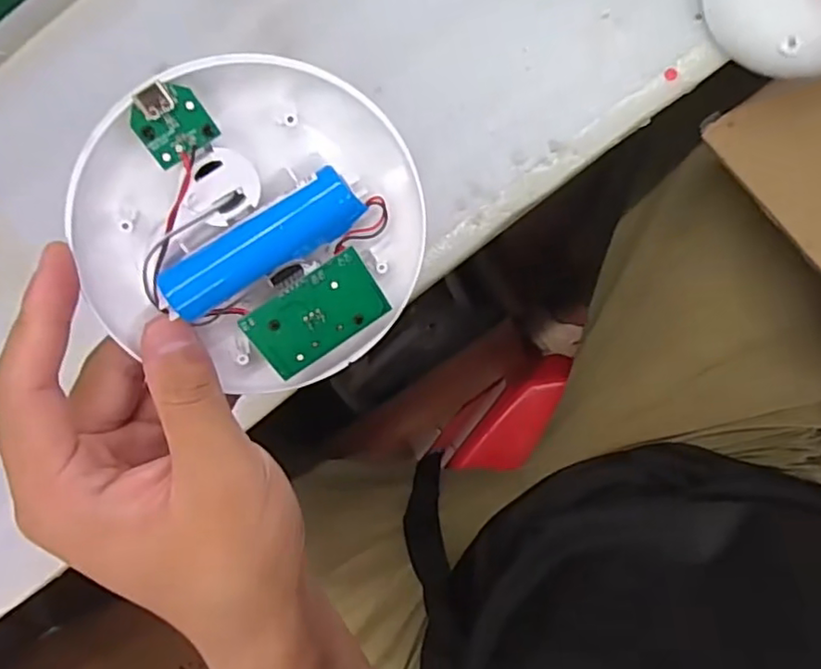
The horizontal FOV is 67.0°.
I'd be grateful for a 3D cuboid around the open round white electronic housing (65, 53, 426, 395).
[{"bbox_3d":[-0.047,-0.031,0.199,0.105,0.019,0.102,-3,111,-18],"label":"open round white electronic housing"}]

